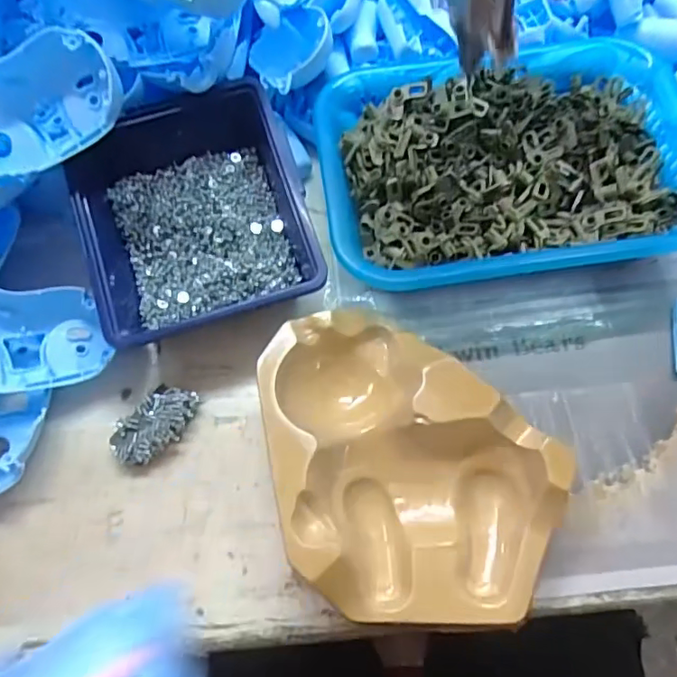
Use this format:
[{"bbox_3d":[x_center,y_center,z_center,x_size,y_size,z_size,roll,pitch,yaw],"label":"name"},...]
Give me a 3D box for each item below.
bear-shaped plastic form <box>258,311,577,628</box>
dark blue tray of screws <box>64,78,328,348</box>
[{"bbox_3d":[0.029,0.077,0.321,0.146,0.052,0.198,-41,72,-14],"label":"bear-shaped plastic form"},{"bbox_3d":[-0.100,-0.090,0.383,0.139,0.055,0.173,-17,68,-5],"label":"dark blue tray of screws"}]

